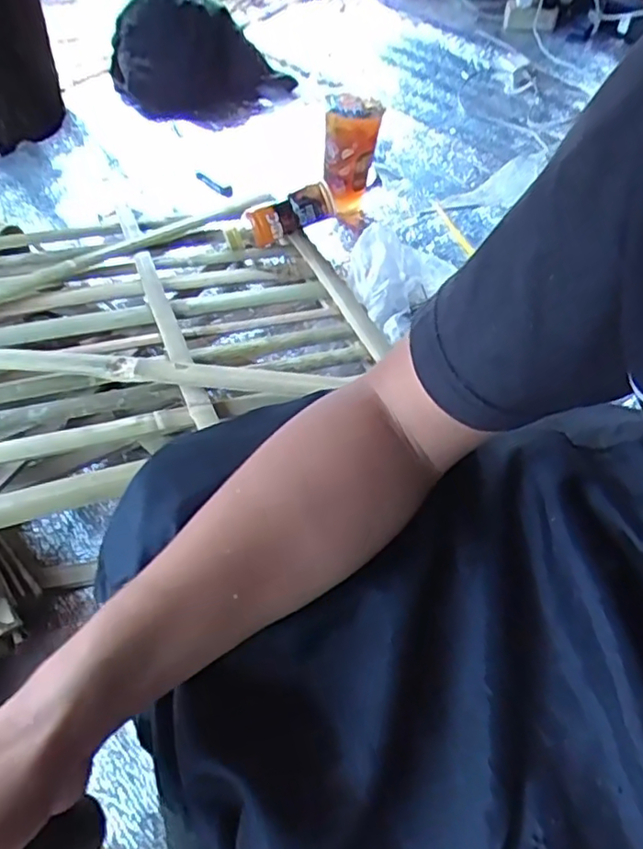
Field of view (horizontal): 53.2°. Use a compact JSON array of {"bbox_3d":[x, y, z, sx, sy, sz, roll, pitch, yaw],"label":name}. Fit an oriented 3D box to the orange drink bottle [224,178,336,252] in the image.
[{"bbox_3d":[-0.055,-0.275,0.851,0.149,0.049,0.045,-24,50,1],"label":"orange drink bottle"}]

